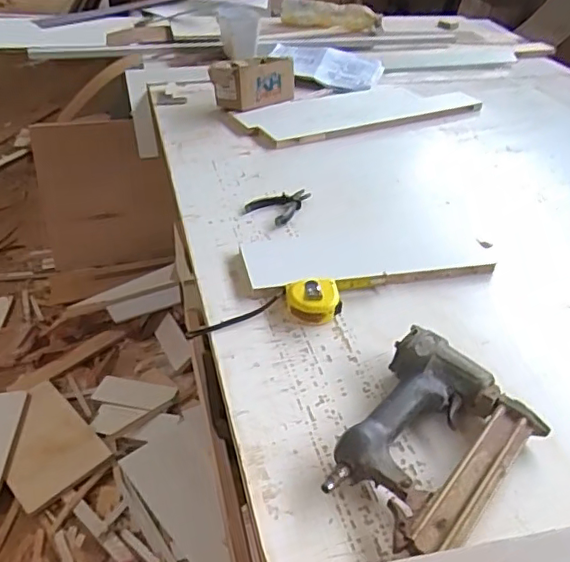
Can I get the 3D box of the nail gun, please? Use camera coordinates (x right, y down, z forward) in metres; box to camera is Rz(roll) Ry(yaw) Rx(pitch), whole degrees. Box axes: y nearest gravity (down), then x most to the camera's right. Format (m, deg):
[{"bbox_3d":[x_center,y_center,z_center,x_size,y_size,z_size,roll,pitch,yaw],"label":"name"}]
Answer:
[{"bbox_3d":[0.135,0.151,0.556,0.159,0.055,0.209,31,45,32],"label":"nail gun"}]

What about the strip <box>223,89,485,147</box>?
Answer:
[{"bbox_3d":[0.162,-0.394,1.307,0.556,0.018,0.215,-17,41,-24],"label":"strip"}]

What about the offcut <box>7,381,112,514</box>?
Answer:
[{"bbox_3d":[-0.625,0.410,1.478,0.219,0.025,0.328,-27,46,-34],"label":"offcut"}]

